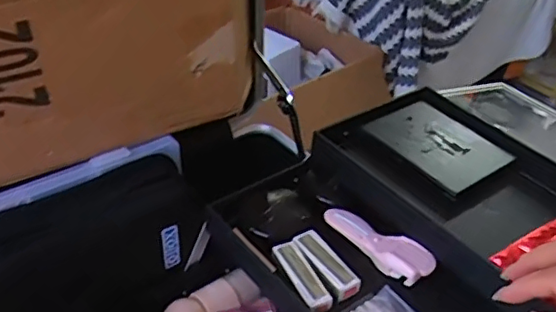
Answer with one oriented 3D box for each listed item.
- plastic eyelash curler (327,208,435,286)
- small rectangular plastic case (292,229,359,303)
[{"bbox_3d":[0.082,0.069,0.483,0.028,0.018,0.097,-25,46,-34],"label":"plastic eyelash curler"},{"bbox_3d":[0.038,0.085,0.463,0.022,0.014,0.064,-16,42,-26],"label":"small rectangular plastic case"}]

